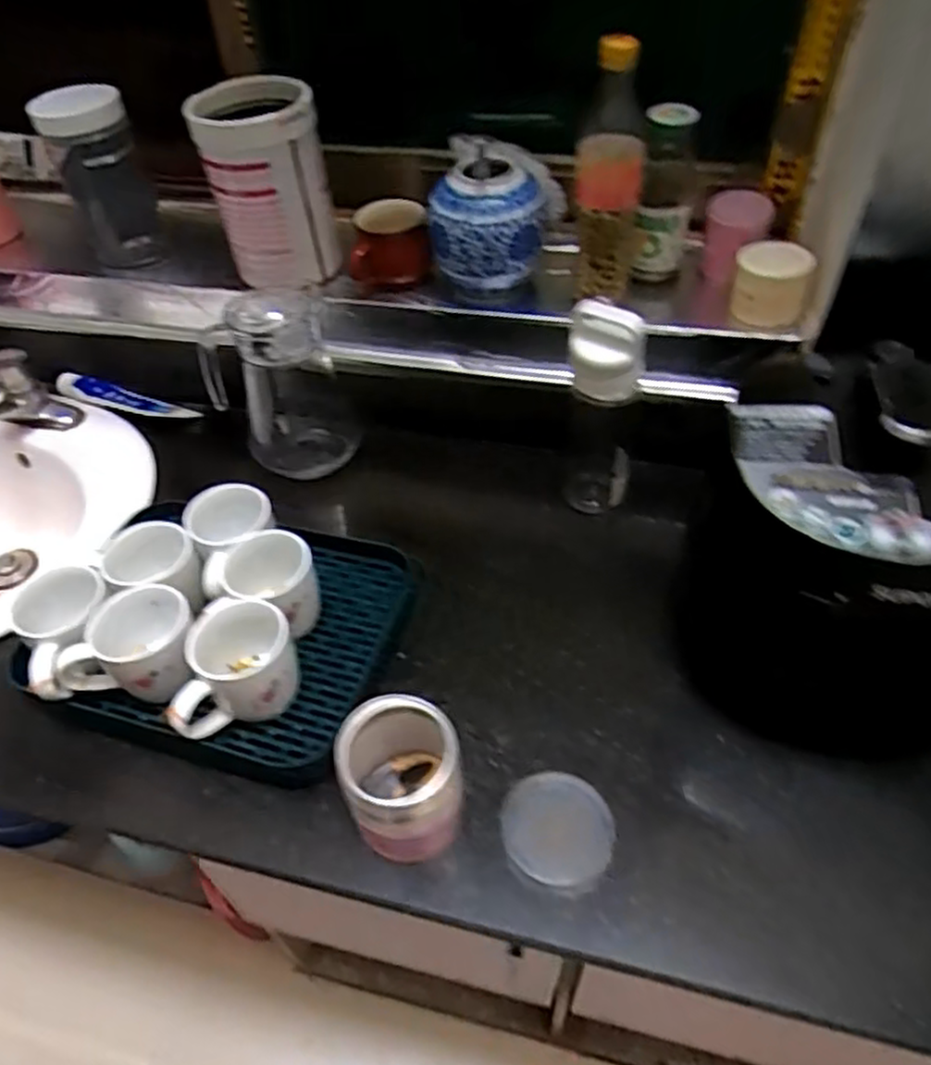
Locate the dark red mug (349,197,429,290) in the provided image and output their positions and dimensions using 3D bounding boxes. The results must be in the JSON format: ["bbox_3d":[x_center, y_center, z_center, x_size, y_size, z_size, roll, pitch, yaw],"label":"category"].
[{"bbox_3d":[-0.084,-0.329,0.819,0.089,0.073,0.073,1,46,5],"label":"dark red mug"}]

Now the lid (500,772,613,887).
[{"bbox_3d":[0.071,0.230,0.554,0.085,0.016,0.079,-2,46,2],"label":"lid"}]

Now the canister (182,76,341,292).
[{"bbox_3d":[-0.218,-0.383,0.798,0.124,0.187,0.104,-8,46,-4],"label":"canister"}]

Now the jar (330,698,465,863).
[{"bbox_3d":[-0.048,0.186,0.547,0.084,0.100,0.096,-3,46,1],"label":"jar"}]

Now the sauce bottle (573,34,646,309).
[{"bbox_3d":[0.138,-0.337,0.688,0.063,0.226,0.052,5,46,9],"label":"sauce bottle"}]

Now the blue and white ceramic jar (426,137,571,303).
[{"bbox_3d":[0.032,-0.339,0.779,0.138,0.139,0.131,-2,46,2],"label":"blue and white ceramic jar"}]

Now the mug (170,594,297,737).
[{"bbox_3d":[-0.199,0.121,0.618,0.105,0.092,0.085,-21,48,-16],"label":"mug"}]

